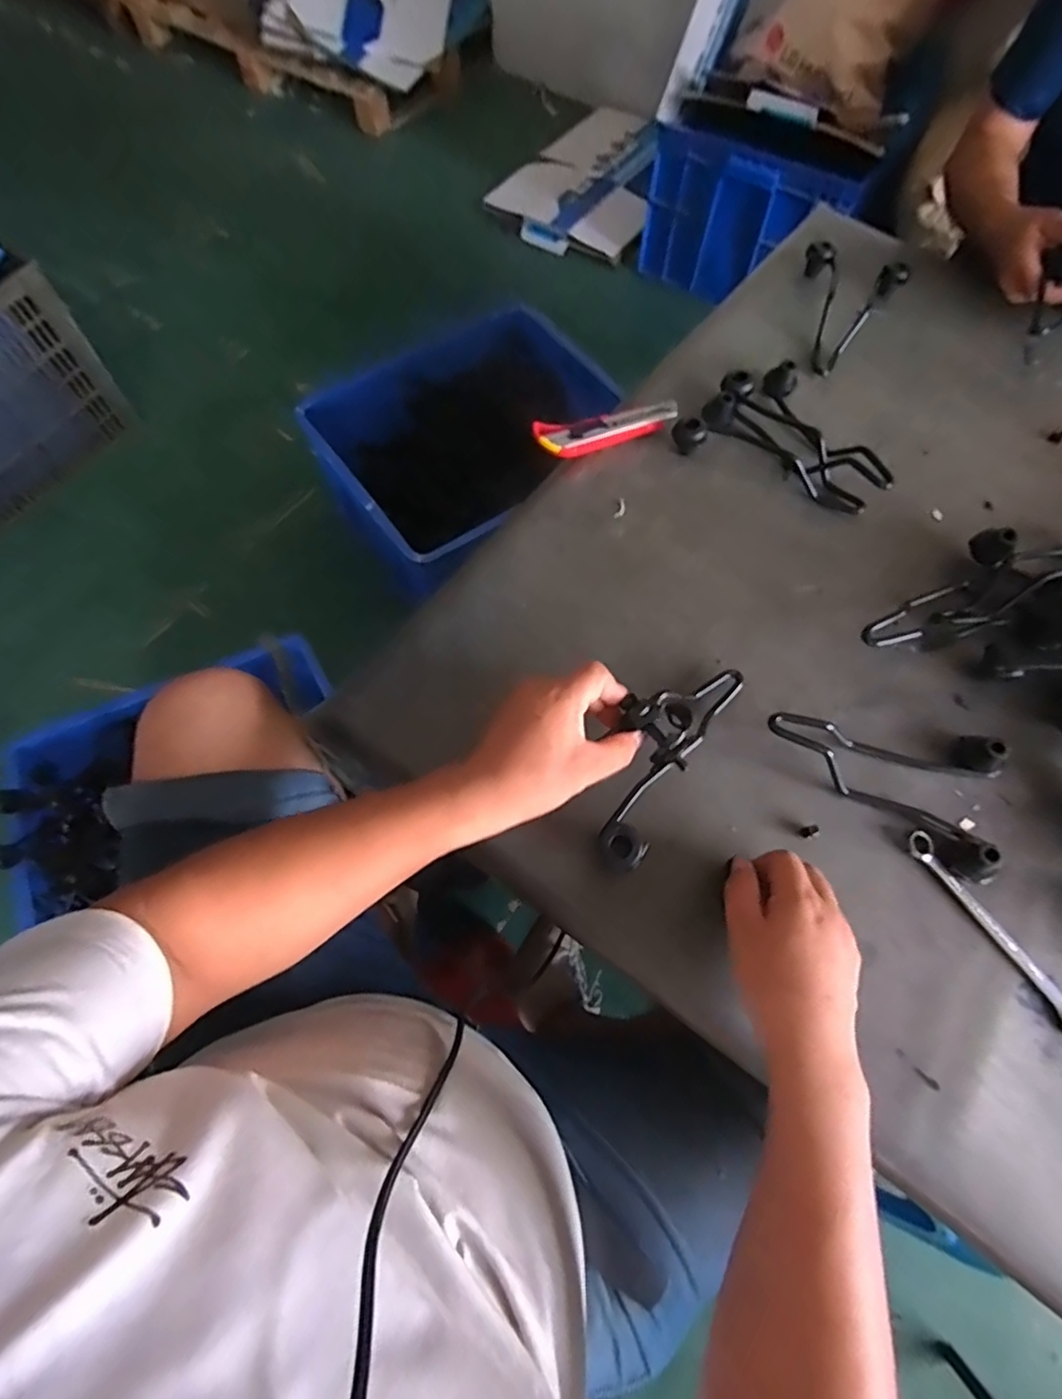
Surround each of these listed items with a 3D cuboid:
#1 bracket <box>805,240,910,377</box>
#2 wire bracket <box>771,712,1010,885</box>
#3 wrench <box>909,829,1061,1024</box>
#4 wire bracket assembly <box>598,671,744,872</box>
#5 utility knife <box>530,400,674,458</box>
[{"bbox_3d":[0.362,-0.450,0.704,0.116,0.038,0.187,20,68,8],"label":"bracket"},{"bbox_3d":[0.300,0.046,0.493,0.195,0.033,0.107,36,70,13],"label":"wire bracket"},{"bbox_3d":[0.349,0.172,0.455,0.024,0.005,0.170,-32,71,-14],"label":"wrench"},{"bbox_3d":[0.099,0.031,0.466,0.066,0.053,0.194,31,67,12],"label":"wire bracket assembly"},{"bbox_3d":[0.081,-0.279,0.630,0.151,0.021,0.038,-15,68,-7],"label":"utility knife"}]

